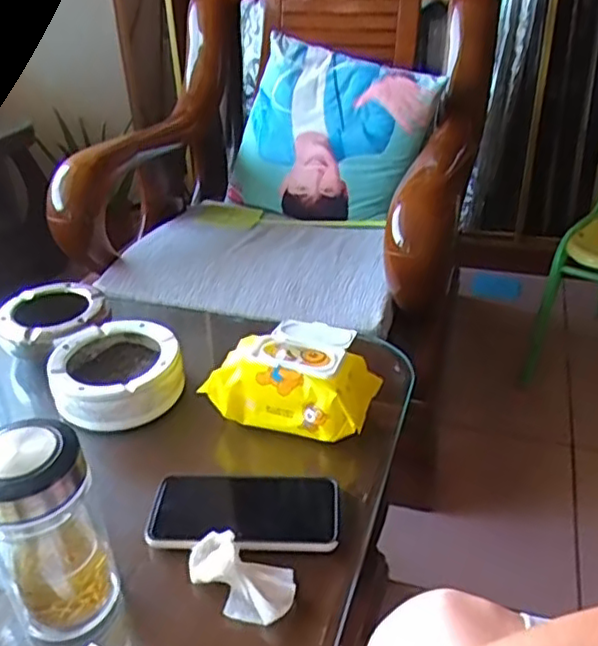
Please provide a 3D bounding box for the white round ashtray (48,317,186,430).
[{"bbox_3d":[-0.203,0.054,0.738,0.137,0.049,0.138,-2,32,1],"label":"white round ashtray"}]

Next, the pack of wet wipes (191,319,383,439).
[{"bbox_3d":[0.001,0.049,0.706,0.159,0.064,0.130,8,33,16],"label":"pack of wet wipes"}]

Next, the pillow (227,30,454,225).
[{"bbox_3d":[0.057,-0.395,1.385,0.391,0.358,0.068,21,8,18],"label":"pillow"}]

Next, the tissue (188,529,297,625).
[{"bbox_3d":[-0.049,0.201,0.525,0.092,0.027,0.051,13,35,22],"label":"tissue"}]

